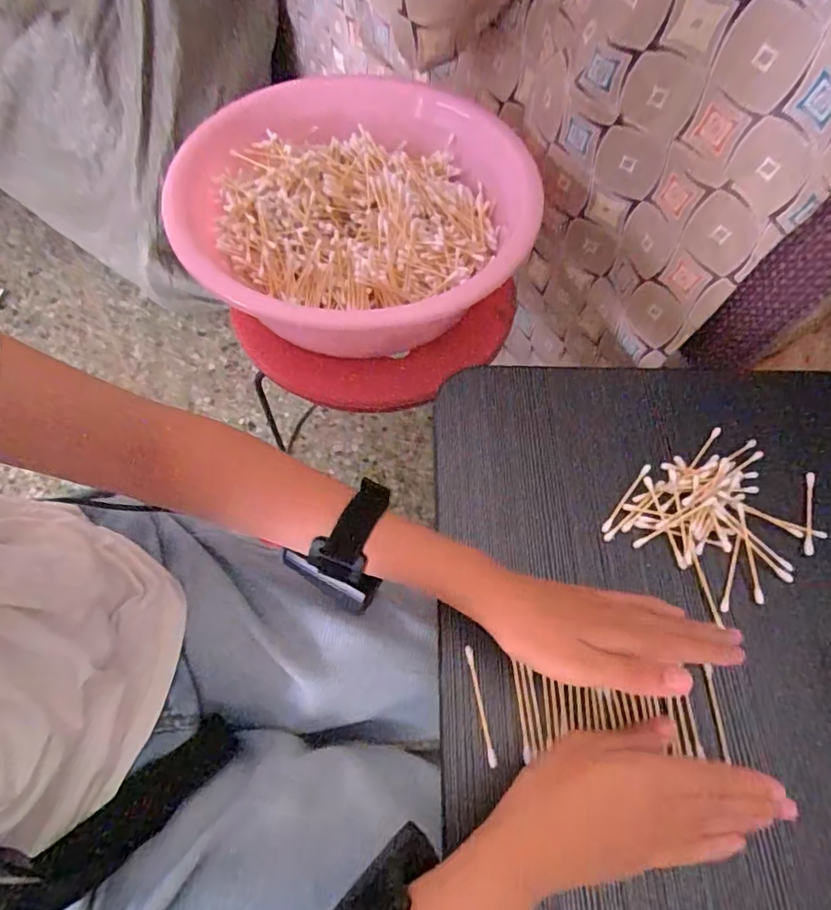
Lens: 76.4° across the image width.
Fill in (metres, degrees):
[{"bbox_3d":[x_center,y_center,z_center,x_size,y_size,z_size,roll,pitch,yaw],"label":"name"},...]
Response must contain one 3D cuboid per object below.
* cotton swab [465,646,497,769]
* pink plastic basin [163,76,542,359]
[{"bbox_3d":[0.041,0.157,0.333,0.006,0.004,0.069,-9,64,-6],"label":"cotton swab"},{"bbox_3d":[-0.048,-0.233,0.532,0.306,0.107,0.350,23,65,10],"label":"pink plastic basin"}]

